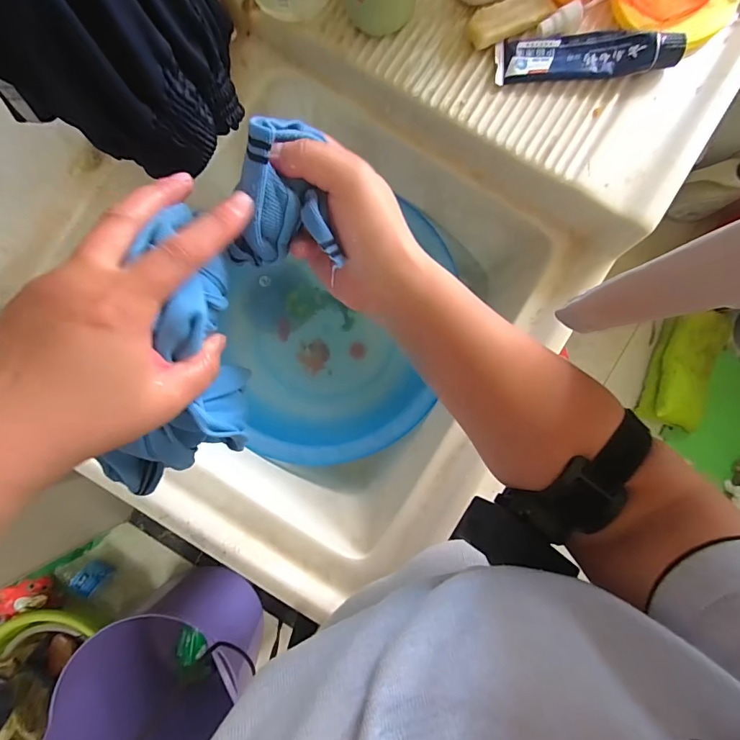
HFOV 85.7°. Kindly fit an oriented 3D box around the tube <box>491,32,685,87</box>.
[{"bbox_3d":[0.202,-0.301,0.374,0.157,0.036,0.042,-1,87,-2],"label":"tube"}]

